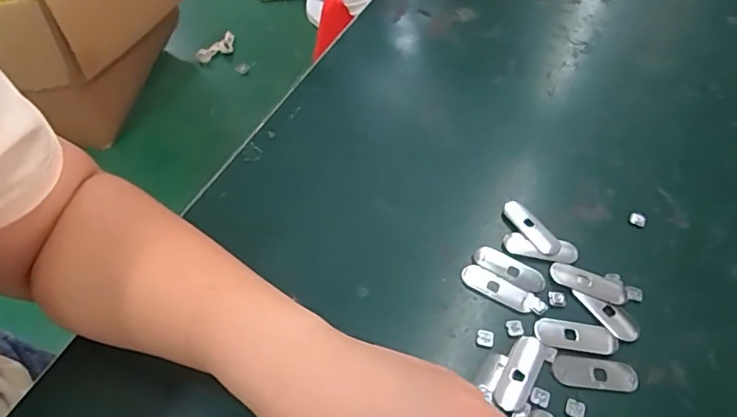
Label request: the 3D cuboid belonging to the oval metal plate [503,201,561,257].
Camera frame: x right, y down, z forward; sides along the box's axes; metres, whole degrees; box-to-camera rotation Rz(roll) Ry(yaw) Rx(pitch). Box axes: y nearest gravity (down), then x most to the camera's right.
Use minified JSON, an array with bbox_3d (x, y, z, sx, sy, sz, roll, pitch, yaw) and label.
[{"bbox_3d":[0.118,0.014,0.388,0.017,0.005,0.050,-28,59,-22],"label":"oval metal plate"}]

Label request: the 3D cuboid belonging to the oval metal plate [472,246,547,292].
[{"bbox_3d":[0.096,0.041,0.365,0.049,0.004,0.018,24,56,15],"label":"oval metal plate"}]

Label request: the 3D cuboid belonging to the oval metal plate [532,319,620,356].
[{"bbox_3d":[0.131,0.080,0.336,0.052,0.004,0.019,8,53,3],"label":"oval metal plate"}]

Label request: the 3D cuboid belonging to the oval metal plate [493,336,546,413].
[{"bbox_3d":[0.091,0.098,0.320,0.019,0.004,0.050,26,56,16],"label":"oval metal plate"}]

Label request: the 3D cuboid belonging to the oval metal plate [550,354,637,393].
[{"bbox_3d":[0.137,0.100,0.322,0.050,0.004,0.019,8,53,3],"label":"oval metal plate"}]

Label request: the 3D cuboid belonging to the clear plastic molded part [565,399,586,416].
[{"bbox_3d":[0.120,0.116,0.309,0.011,0.004,0.010,18,54,10],"label":"clear plastic molded part"}]

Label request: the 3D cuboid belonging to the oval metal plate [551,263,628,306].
[{"bbox_3d":[0.148,0.050,0.358,0.051,0.004,0.018,18,54,11],"label":"oval metal plate"}]

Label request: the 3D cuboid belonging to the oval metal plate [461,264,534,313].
[{"bbox_3d":[0.085,0.052,0.355,0.047,0.004,0.017,26,56,16],"label":"oval metal plate"}]

